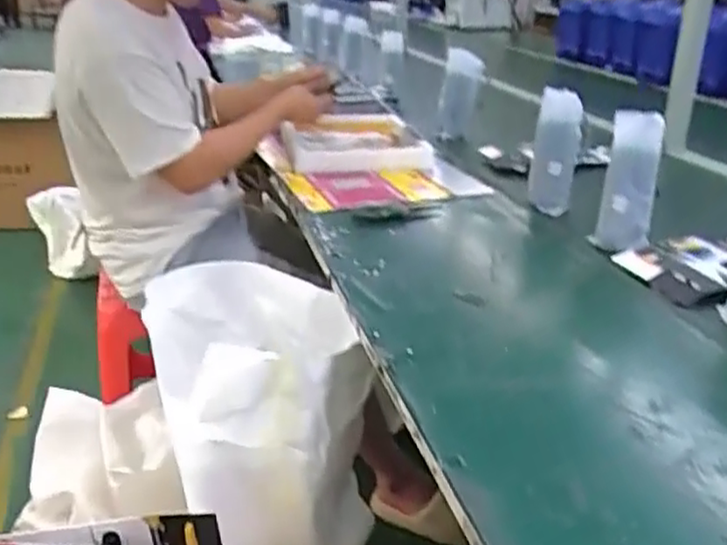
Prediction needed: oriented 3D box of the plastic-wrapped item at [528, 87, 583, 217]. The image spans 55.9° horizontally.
[{"bbox_3d":[0.339,-0.211,1.215,0.084,0.212,0.077,7,26,13],"label":"plastic-wrapped item"}]

